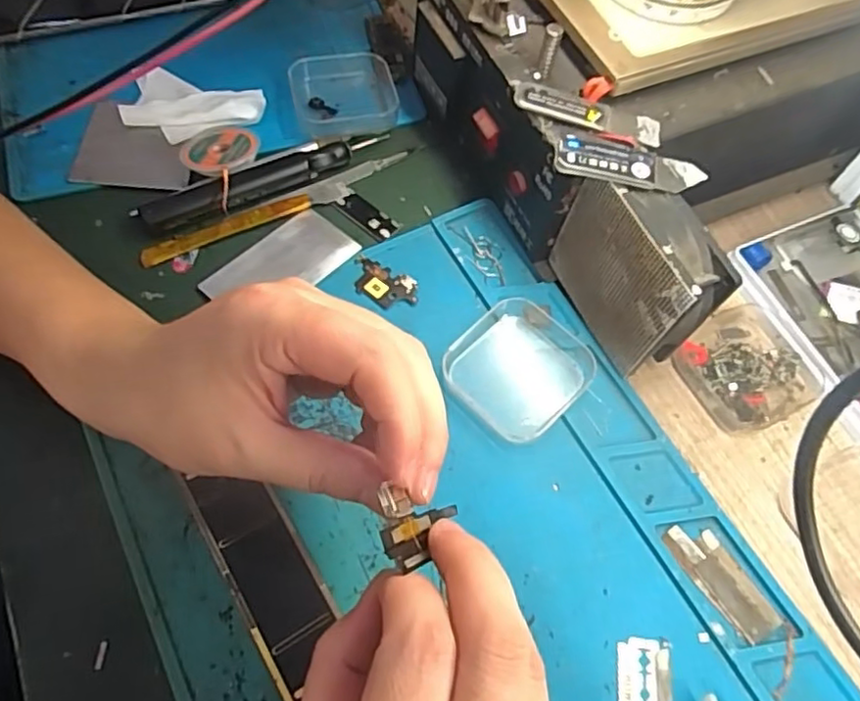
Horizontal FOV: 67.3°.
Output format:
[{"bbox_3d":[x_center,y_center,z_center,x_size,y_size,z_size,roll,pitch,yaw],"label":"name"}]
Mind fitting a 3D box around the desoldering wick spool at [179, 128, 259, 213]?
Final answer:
[{"bbox_3d":[-0.123,-0.113,0.377,0.044,0.014,0.050,27,64,10],"label":"desoldering wick spool"}]

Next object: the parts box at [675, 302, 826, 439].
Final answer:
[{"bbox_3d":[0.170,0.008,0.345,0.065,0.022,0.063,-22,66,-14],"label":"parts box"}]

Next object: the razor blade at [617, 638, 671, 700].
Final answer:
[{"bbox_3d":[0.090,0.144,0.270,0.022,0.004,0.043,8,63,0],"label":"razor blade"}]

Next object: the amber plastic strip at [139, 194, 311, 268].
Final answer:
[{"bbox_3d":[-0.115,-0.070,0.366,0.097,0.007,0.011,-24,67,-15],"label":"amber plastic strip"}]

